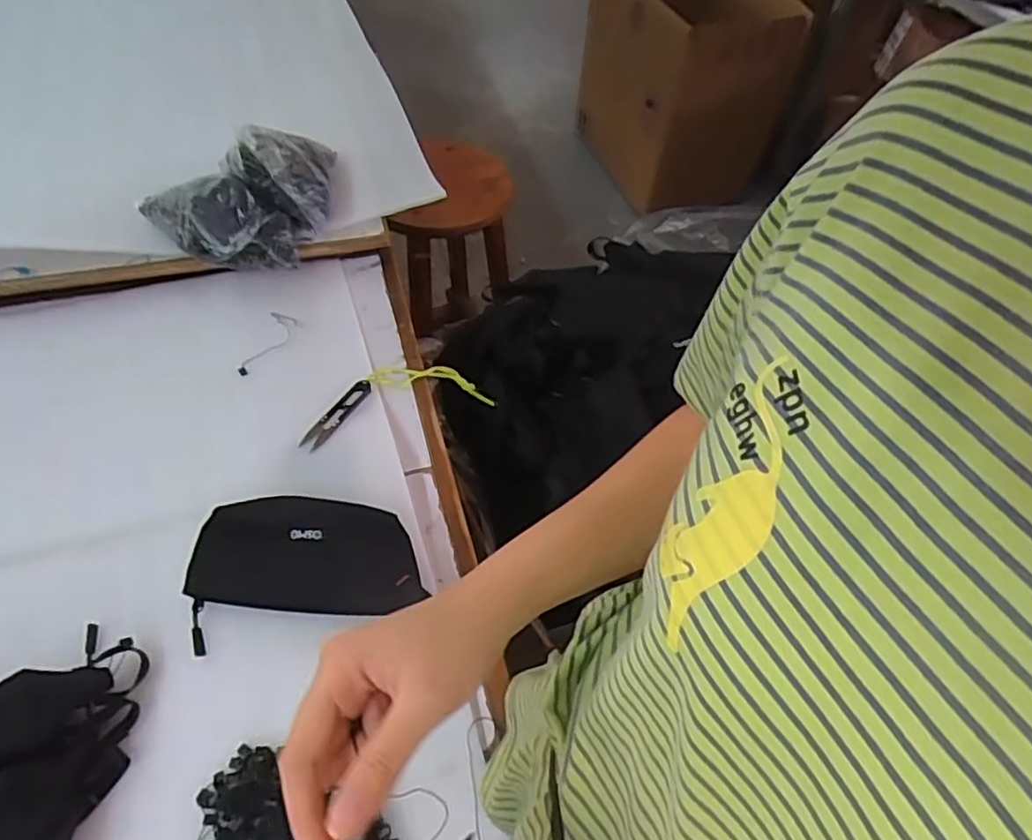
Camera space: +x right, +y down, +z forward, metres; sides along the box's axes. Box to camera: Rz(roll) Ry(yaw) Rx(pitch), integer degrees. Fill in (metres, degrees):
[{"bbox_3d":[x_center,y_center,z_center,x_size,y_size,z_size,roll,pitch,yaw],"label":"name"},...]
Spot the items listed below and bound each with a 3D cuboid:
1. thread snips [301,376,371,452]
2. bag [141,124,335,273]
[{"bbox_3d":[-0.182,-0.006,0.663,0.023,0.008,0.099,28,56,16],"label":"thread snips"},{"bbox_3d":[-0.303,-0.243,0.749,0.220,0.128,0.137,-20,57,-19],"label":"bag"}]

